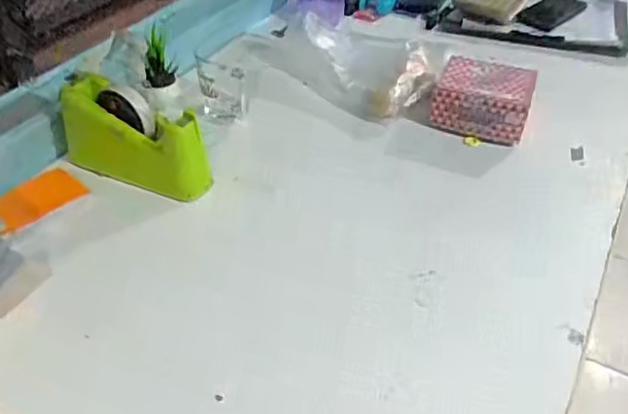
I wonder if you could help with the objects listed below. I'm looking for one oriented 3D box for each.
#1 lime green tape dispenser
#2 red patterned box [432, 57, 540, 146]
[{"bbox_3d":[-0.225,-0.087,0.781,0.203,0.110,0.068,25,44,6],"label":"lime green tape dispenser"},{"bbox_3d":[0.248,-0.157,0.931,0.130,0.078,0.122,15,42,13],"label":"red patterned box"}]

